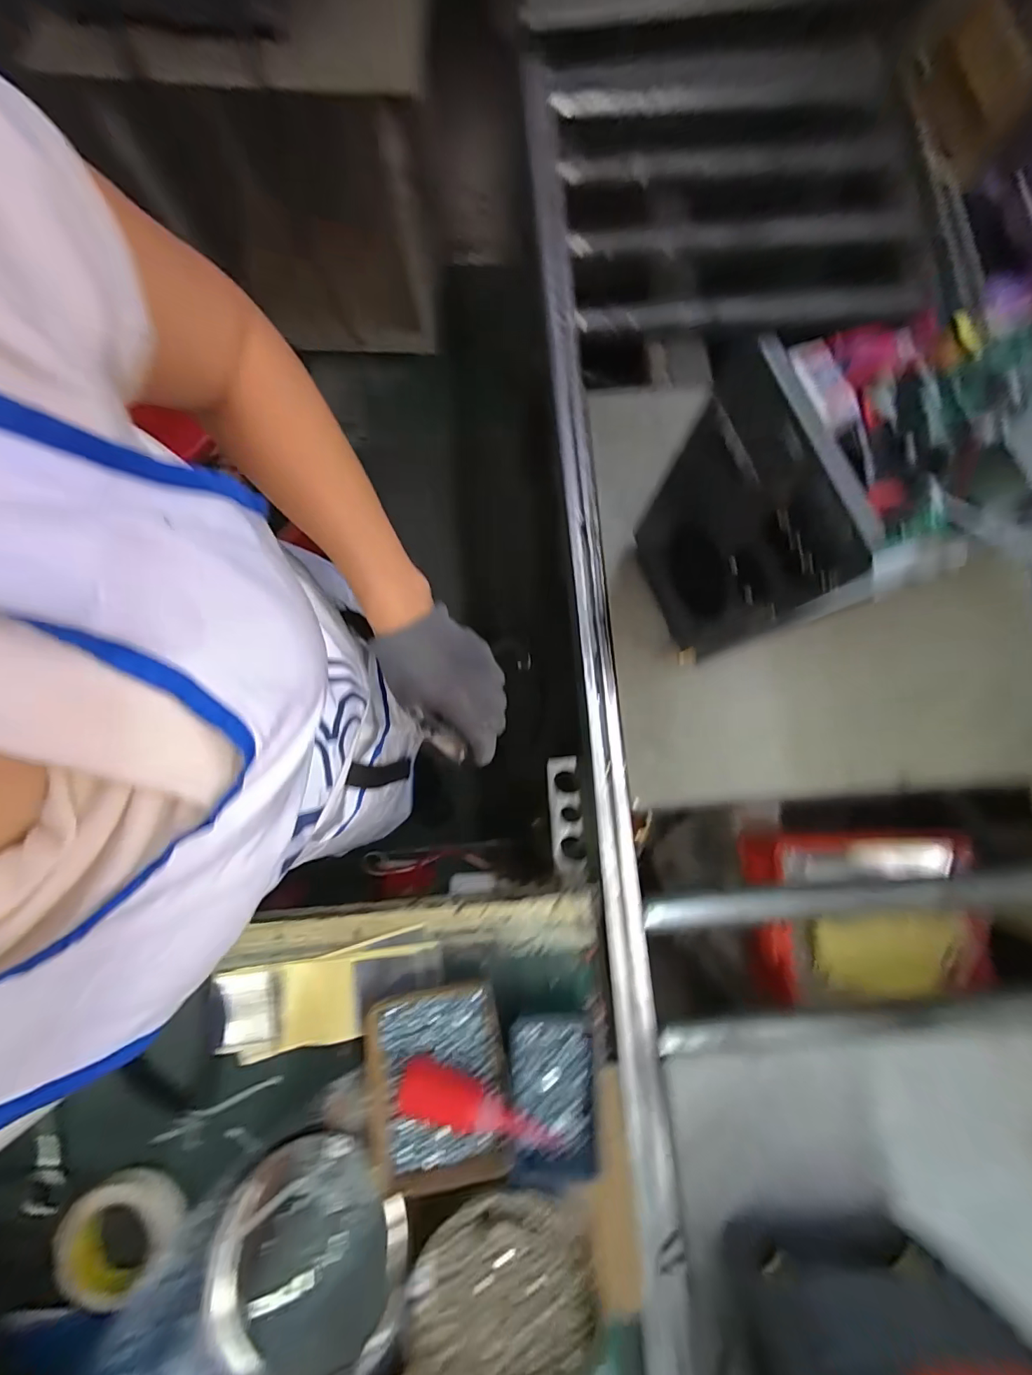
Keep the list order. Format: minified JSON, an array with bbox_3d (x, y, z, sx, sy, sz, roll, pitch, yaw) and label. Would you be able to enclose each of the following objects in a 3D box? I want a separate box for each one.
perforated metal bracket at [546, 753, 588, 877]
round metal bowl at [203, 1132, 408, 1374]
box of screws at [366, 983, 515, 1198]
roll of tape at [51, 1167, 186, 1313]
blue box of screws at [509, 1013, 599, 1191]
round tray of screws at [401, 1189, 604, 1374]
[{"bbox_3d":[0.069,0.176,0.627,0.046,0.029,0.159,-4,80,-1],"label":"perforated metal bracket"},{"bbox_3d":[-0.211,0.580,0.452,0.170,0.039,0.183,0,80,0],"label":"round metal bowl"},{"bbox_3d":[-0.088,0.426,0.491,0.152,0.035,0.174,-9,80,-2],"label":"box of screws"},{"bbox_3d":[-0.415,0.569,0.473,0.102,0.037,0.118,43,82,7],"label":"roll of tape"},{"bbox_3d":[0.041,0.426,0.483,0.093,0.041,0.145,-3,80,-1],"label":"blue box of screws"},{"bbox_3d":[-0.015,0.600,0.449,0.191,0.040,0.193,-10,80,-2],"label":"round tray of screws"}]

